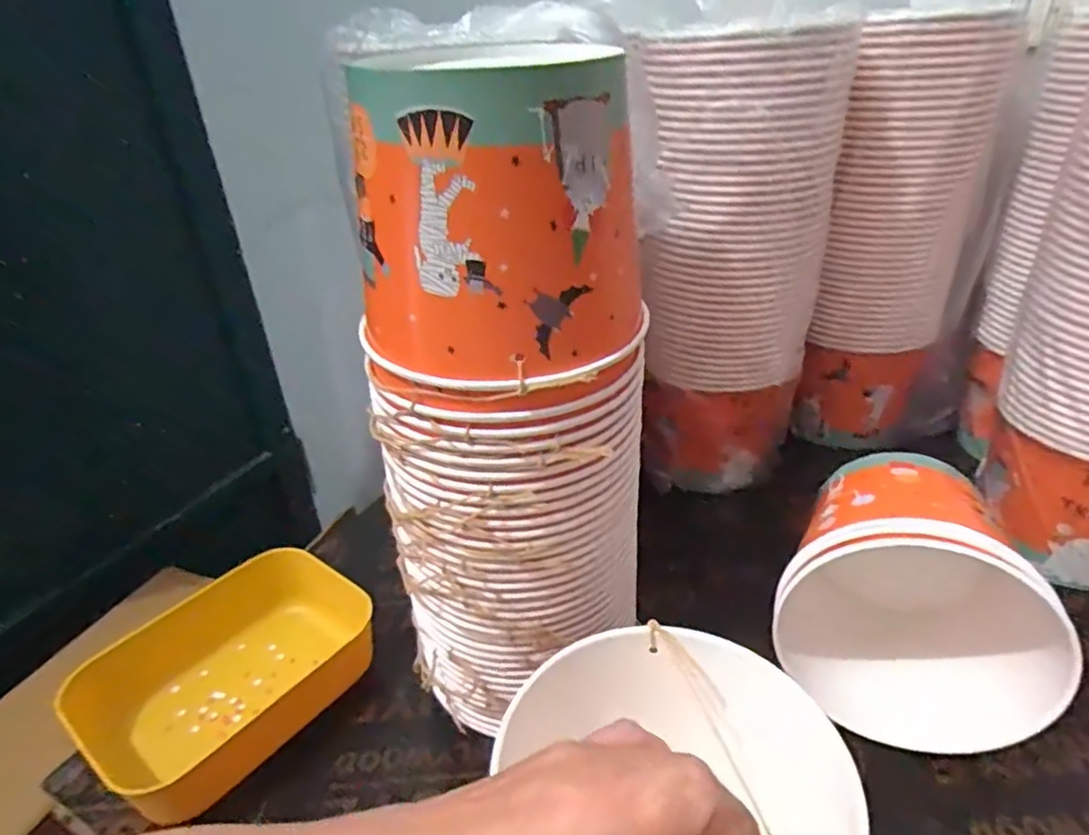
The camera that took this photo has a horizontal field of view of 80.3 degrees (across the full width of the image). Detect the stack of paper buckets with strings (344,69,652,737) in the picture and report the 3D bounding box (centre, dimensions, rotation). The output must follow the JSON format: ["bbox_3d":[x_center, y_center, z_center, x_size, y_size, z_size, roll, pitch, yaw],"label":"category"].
[{"bbox_3d":[-0.017,0.011,0.383,0.121,0.391,0.137,22,39,37],"label":"stack of paper buckets with strings"}]

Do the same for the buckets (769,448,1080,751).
[{"bbox_3d":[0.265,0.129,0.471,0.160,0.175,0.155,11,33,23],"label":"buckets"}]

